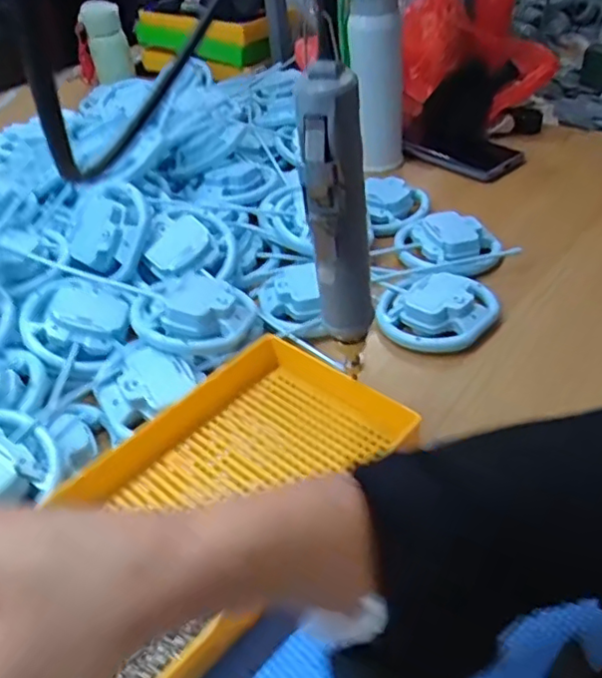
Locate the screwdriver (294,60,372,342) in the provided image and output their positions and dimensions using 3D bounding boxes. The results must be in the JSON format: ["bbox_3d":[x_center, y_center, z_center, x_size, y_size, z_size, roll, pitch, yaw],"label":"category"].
[{"bbox_3d":[0.021,-0.061,0.341,0.034,0.161,0.026,-3,40,3],"label":"screwdriver"}]

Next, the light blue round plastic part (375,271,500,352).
[{"bbox_3d":[0.119,-0.031,0.550,0.100,0.024,0.100,-3,40,3],"label":"light blue round plastic part"}]

